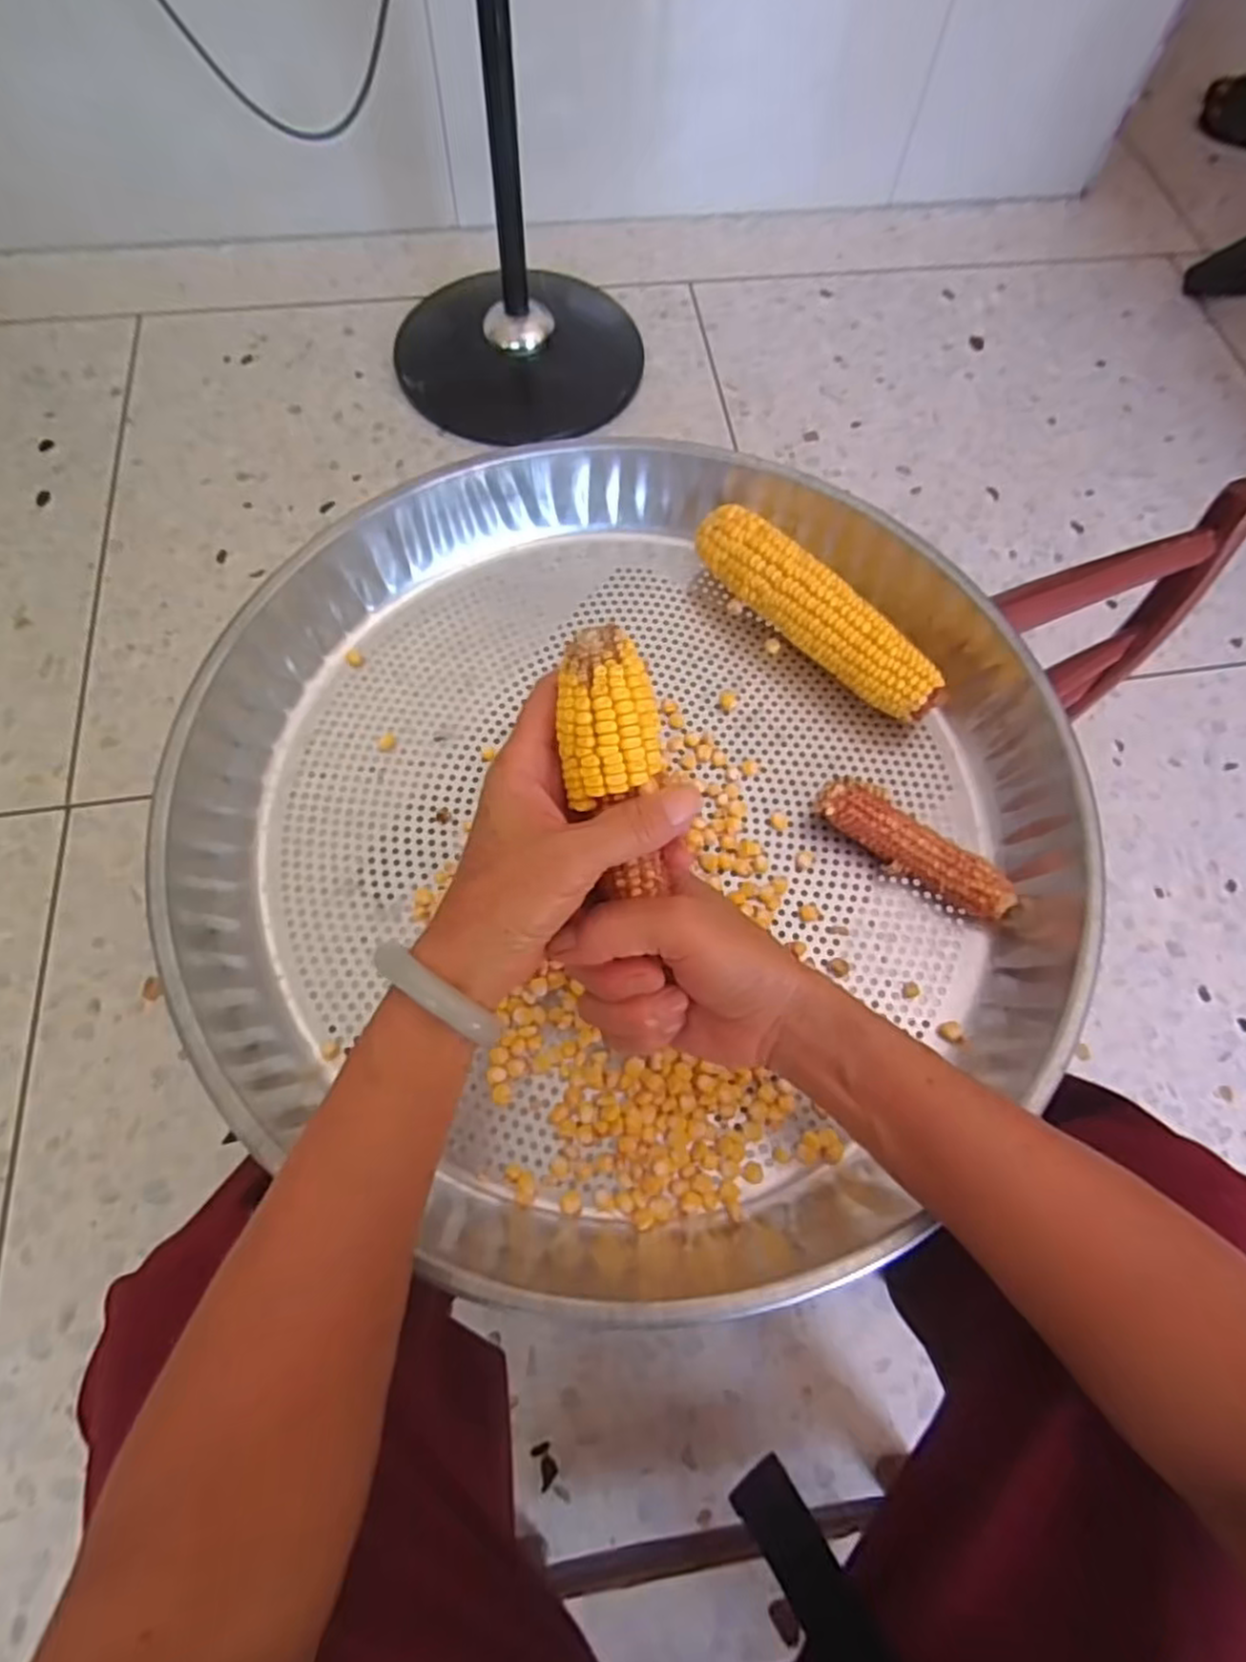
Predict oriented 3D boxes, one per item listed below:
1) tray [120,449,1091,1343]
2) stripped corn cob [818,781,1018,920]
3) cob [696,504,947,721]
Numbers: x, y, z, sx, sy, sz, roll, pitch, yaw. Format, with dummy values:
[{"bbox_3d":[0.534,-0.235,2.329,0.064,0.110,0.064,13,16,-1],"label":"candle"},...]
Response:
[{"bbox_3d":[0.008,-0.017,0.429,0.485,0.062,0.484,5,68,-1],"label":"tray"},{"bbox_3d":[0.172,0.013,0.439,0.123,0.030,0.029,33,70,10],"label":"stripped corn cob"},{"bbox_3d":[0.125,-0.140,0.487,0.189,0.052,0.038,43,72,13],"label":"cob"}]

